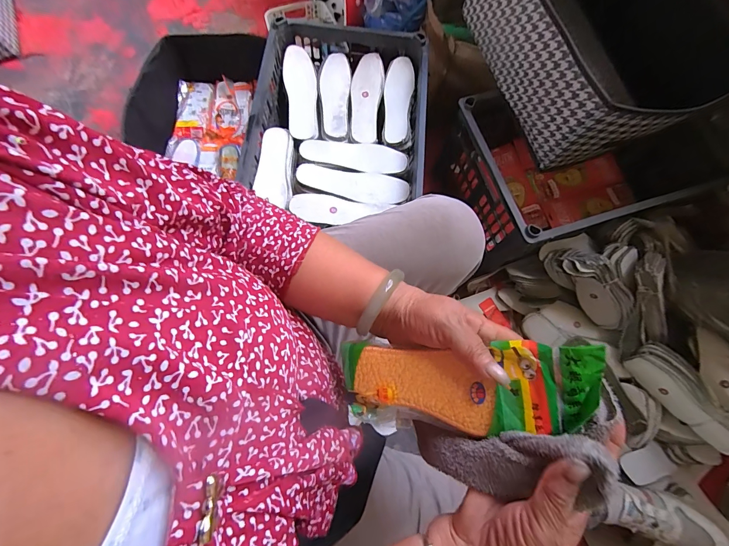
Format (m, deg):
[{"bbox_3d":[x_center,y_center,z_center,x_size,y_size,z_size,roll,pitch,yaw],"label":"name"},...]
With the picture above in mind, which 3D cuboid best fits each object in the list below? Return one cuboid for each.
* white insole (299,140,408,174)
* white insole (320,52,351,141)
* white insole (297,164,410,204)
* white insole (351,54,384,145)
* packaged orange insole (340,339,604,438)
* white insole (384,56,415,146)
[{"bbox_3d":[-0.023,-0.248,0.715,0.220,0.011,0.073,10,72,2],"label":"white insole"},{"bbox_3d":[-0.068,-0.398,0.756,0.066,0.029,0.209,2,72,-1],"label":"white insole"},{"bbox_3d":[-0.025,-0.180,0.689,0.222,0.005,0.064,7,72,1],"label":"white insole"},{"bbox_3d":[0.004,-0.392,0.759,0.065,0.017,0.226,5,72,0],"label":"white insole"},{"bbox_3d":[0.078,0.098,0.291,0.206,0.031,0.073,-9,70,26],"label":"packaged orange insole"},{"bbox_3d":[0.073,-0.384,0.750,0.062,0.010,0.208,3,76,12],"label":"white insole"}]

